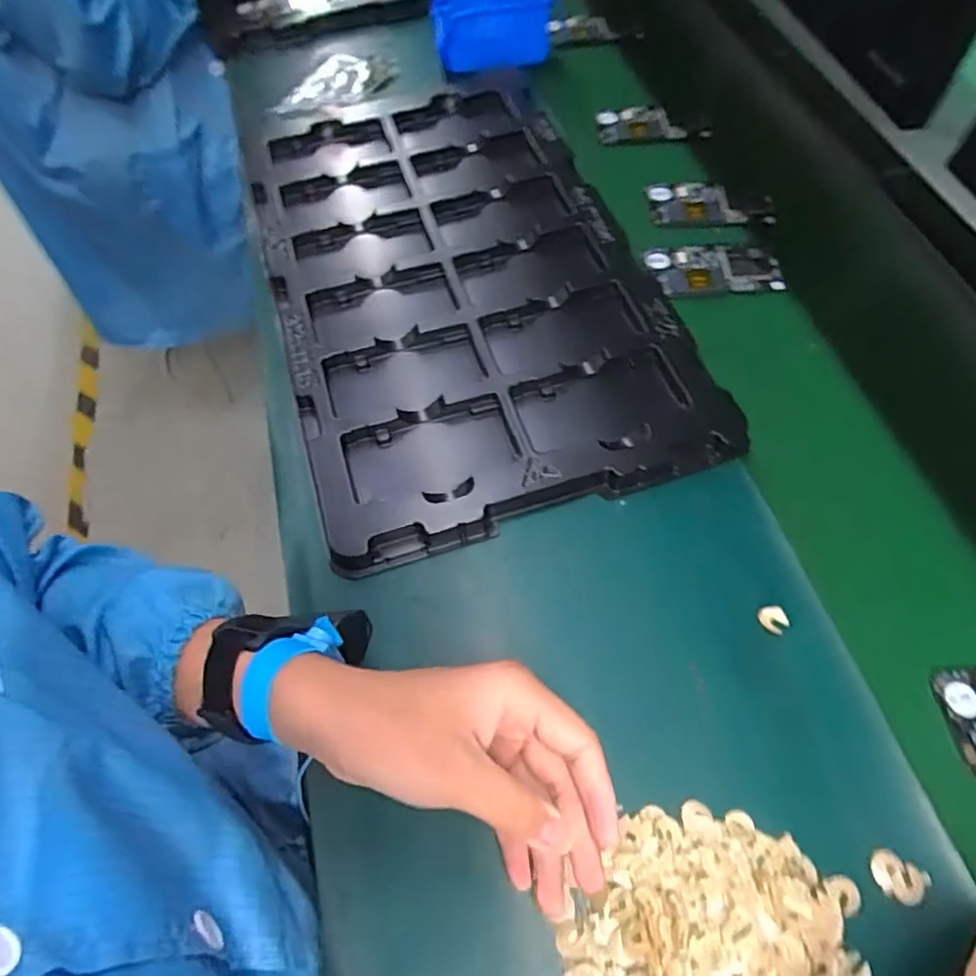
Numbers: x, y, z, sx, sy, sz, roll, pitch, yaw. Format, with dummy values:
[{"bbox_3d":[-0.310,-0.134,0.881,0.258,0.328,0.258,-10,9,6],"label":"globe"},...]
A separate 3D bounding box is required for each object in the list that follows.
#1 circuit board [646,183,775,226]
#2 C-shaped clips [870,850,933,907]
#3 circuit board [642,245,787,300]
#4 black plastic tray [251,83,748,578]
[{"bbox_3d":[0.229,-0.293,0.683,0.122,0.013,0.061,-4,70,0],"label":"circuit board"},{"bbox_3d":[0.232,0.219,0.372,0.030,0.004,0.021,25,67,14],"label":"C-shaped clips"},{"bbox_3d":[0.217,-0.209,0.630,0.123,0.006,0.063,-5,60,-2],"label":"circuit board"},{"bbox_3d":[-0.033,-0.209,0.628,0.332,0.036,0.547,-15,61,-8],"label":"black plastic tray"}]

